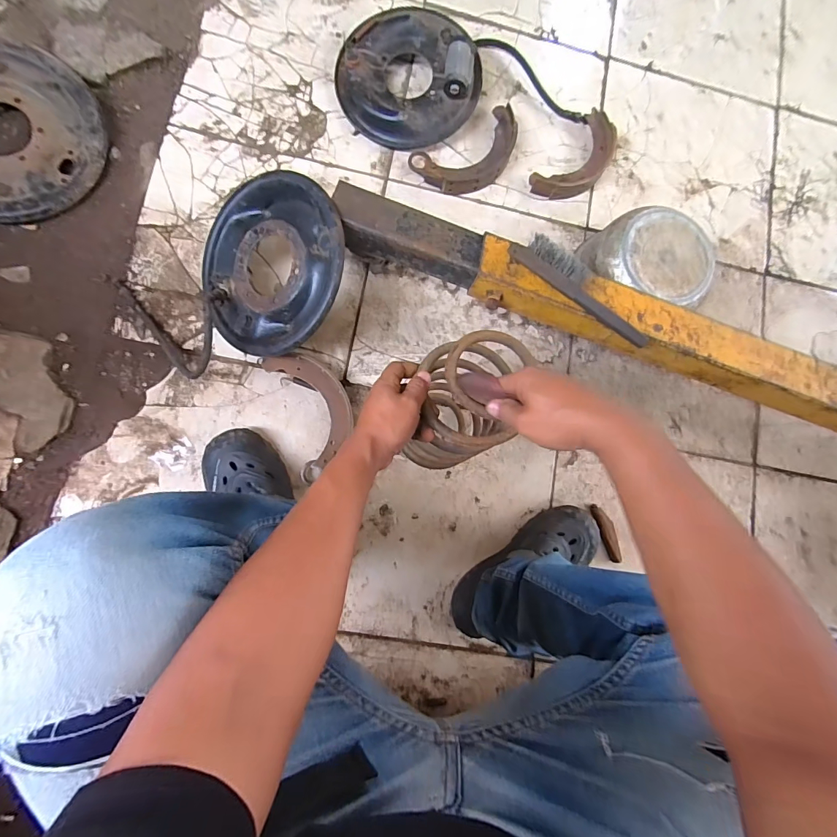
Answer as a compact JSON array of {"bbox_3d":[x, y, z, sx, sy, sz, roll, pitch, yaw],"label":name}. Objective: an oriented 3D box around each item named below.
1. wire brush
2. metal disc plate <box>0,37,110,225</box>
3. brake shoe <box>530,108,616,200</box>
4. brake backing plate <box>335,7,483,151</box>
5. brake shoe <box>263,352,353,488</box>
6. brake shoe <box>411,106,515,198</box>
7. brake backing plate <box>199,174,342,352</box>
[{"bbox_3d":[0.238,-0.188,0.591,0.230,0.034,0.045,35,80,-2],"label":"wire brush"},{"bbox_3d":[-0.684,-0.471,0.673,0.287,0.057,0.287,1,85,-6],"label":"metal disc plate"},{"bbox_3d":[0.321,-0.510,0.809,0.099,0.035,0.216,43,82,-1],"label":"brake shoe"},{"bbox_3d":[-0.019,-0.641,0.765,0.269,0.078,0.236,11,84,-5],"label":"brake backing plate"},{"bbox_3d":[-0.176,-0.013,0.698,0.117,0.034,0.212,-19,87,-8],"label":"brake shoe"},{"bbox_3d":[0.104,-0.503,0.787,0.224,0.035,0.116,-33,89,-8],"label":"brake shoe"},{"bbox_3d":[-0.226,-0.240,0.635,0.256,0.033,0.268,1,92,23],"label":"brake backing plate"}]

